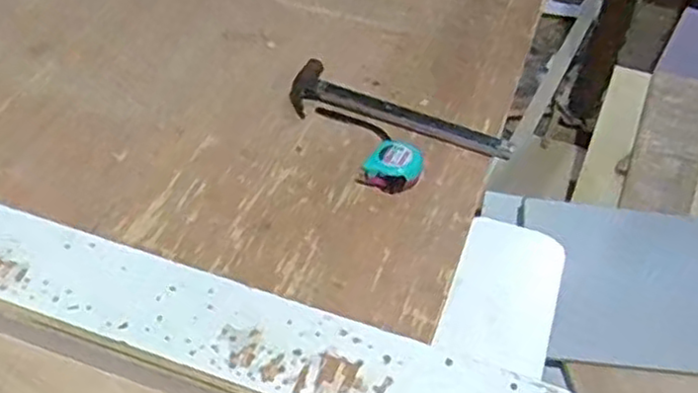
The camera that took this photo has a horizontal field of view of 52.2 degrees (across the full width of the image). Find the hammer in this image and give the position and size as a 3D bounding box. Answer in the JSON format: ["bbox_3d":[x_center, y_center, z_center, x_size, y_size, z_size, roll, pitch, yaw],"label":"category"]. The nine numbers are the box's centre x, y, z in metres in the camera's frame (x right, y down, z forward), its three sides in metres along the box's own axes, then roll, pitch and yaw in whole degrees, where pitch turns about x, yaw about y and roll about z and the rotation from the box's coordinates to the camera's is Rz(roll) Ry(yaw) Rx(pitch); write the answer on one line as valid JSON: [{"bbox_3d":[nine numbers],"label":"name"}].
[{"bbox_3d":[0.068,-0.112,0.966,0.310,0.026,0.078,20,50,14],"label":"hammer"}]

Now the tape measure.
[{"bbox_3d":[0.056,-0.040,0.902,0.070,0.030,0.064,15,49,10],"label":"tape measure"}]

